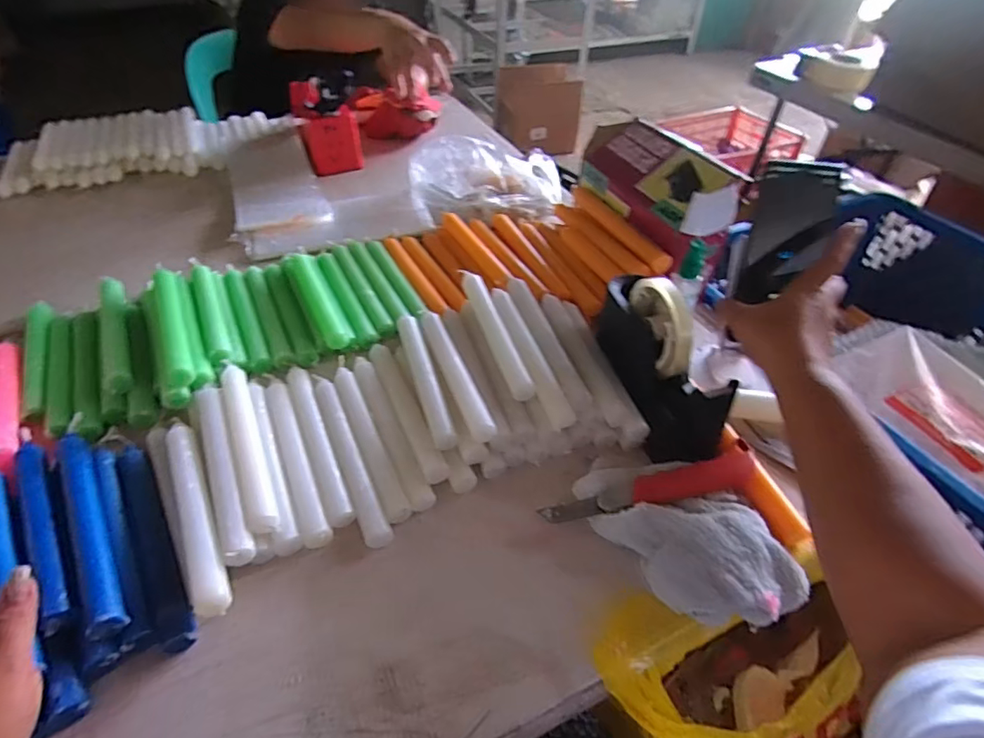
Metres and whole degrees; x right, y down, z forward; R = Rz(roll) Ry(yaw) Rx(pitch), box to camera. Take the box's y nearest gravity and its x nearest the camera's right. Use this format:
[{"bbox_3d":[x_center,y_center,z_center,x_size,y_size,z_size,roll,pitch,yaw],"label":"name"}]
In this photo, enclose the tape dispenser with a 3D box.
[{"bbox_3d":[0.153,-0.010,0.507,0.060,0.123,0.178,-21,49,-20],"label":"tape dispenser"}]

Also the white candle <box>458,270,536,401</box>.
[{"bbox_3d":[0.002,-0.041,0.579,0.021,0.028,0.208,-11,45,-12],"label":"white candle"}]

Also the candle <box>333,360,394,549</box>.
[{"bbox_3d":[-0.127,0.068,0.509,0.023,0.017,0.222,-14,46,-15],"label":"candle"}]

